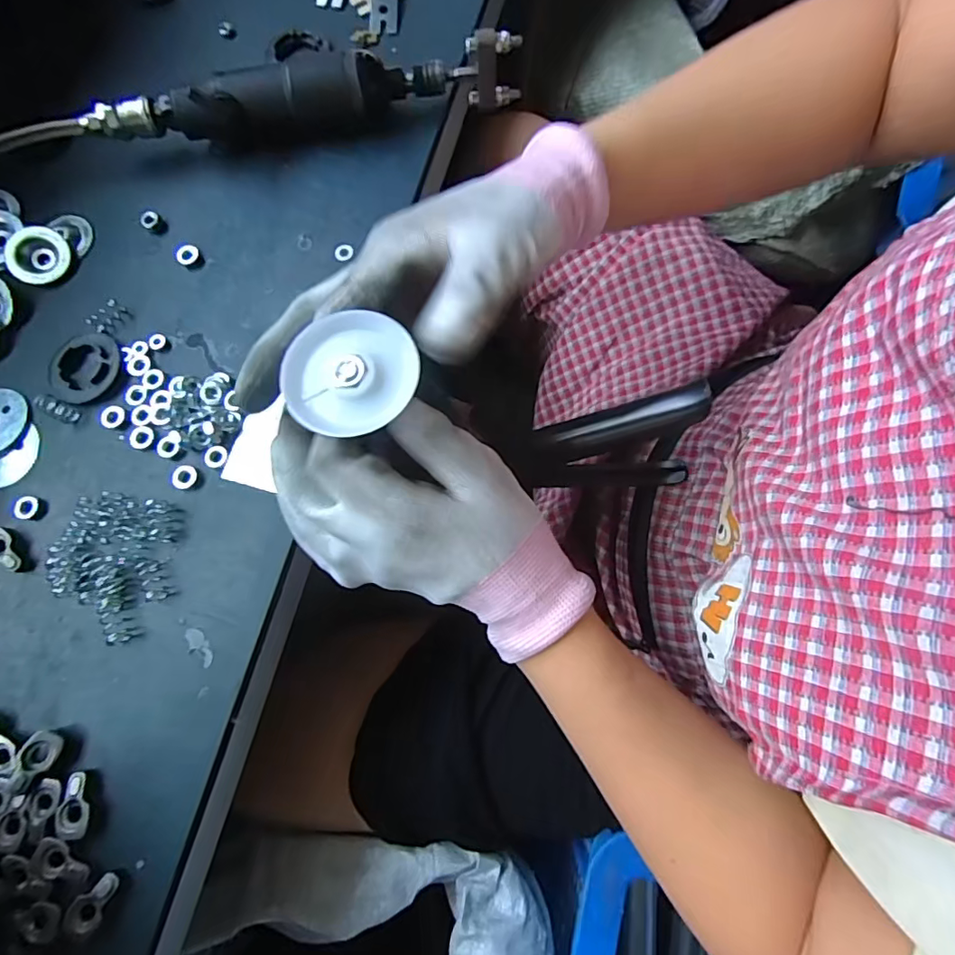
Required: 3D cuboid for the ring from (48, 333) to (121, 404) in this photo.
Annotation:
[{"bbox_3d":[-0.246,-0.069,0.323,0.040,0.004,0.046,-1,77,3],"label":"ring"}]

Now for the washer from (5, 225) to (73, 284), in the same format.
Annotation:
[{"bbox_3d":[-0.292,-0.148,0.347,0.036,0.008,0.039,-12,87,-18],"label":"washer"}]

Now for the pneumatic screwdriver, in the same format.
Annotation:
[{"bbox_3d":[-0.114,-0.255,0.347,0.280,0.052,0.034,-11,76,1],"label":"pneumatic screwdriver"}]

